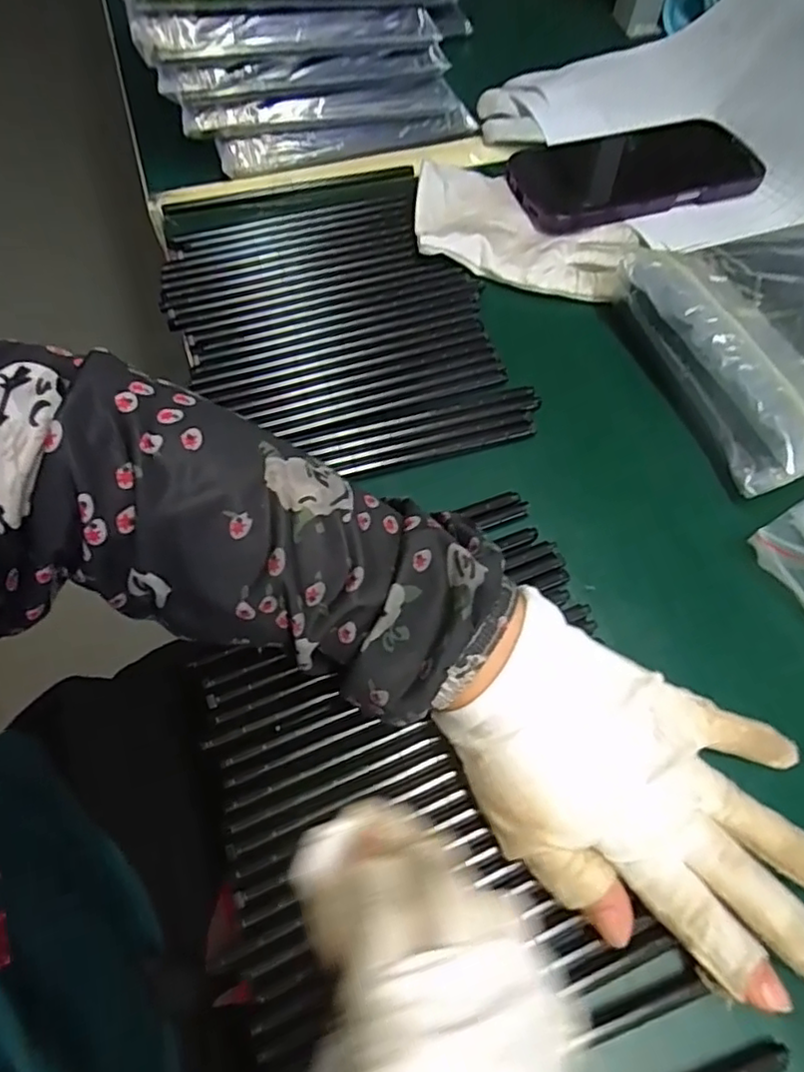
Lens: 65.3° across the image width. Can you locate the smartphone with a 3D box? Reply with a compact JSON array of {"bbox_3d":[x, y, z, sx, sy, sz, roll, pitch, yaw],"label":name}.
[{"bbox_3d":[0.163,-0.256,0.435,0.176,0.007,0.082,-16,65,-10],"label":"smartphone"}]

